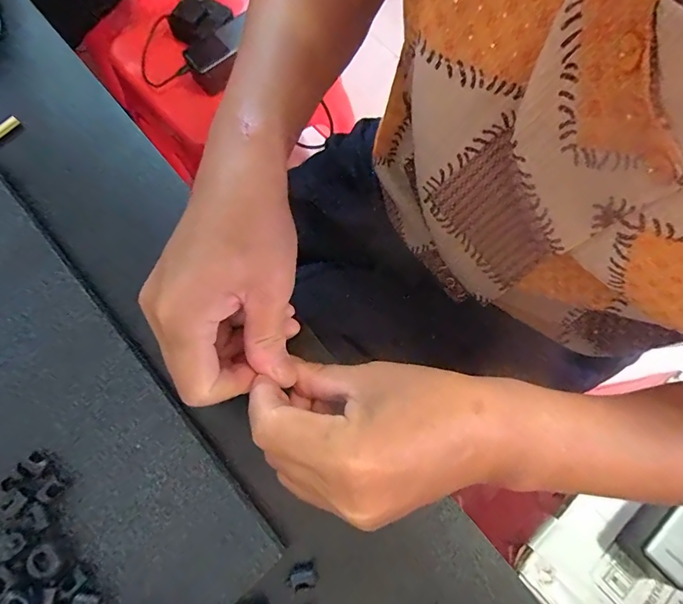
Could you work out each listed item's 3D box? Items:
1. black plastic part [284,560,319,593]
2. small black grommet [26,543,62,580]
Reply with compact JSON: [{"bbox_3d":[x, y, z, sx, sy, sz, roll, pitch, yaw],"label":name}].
[{"bbox_3d":[-0.020,0.139,0.219,0.016,0.013,0.009,-13,72,-4],"label":"black plastic part"},{"bbox_3d":[-0.145,0.126,0.209,0.013,0.005,0.014,0,72,1],"label":"small black grommet"}]

